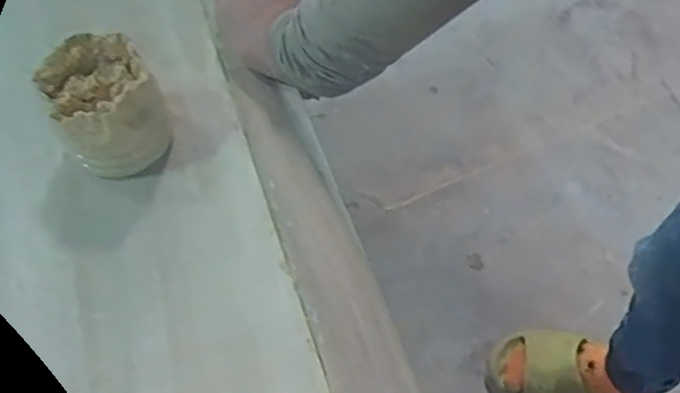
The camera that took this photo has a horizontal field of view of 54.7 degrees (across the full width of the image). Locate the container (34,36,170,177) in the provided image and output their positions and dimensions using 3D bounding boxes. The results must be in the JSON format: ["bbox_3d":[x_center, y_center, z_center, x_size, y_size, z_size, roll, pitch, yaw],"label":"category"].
[{"bbox_3d":[-0.125,-0.048,0.359,0.054,0.058,0.055,0,57,-1],"label":"container"}]

